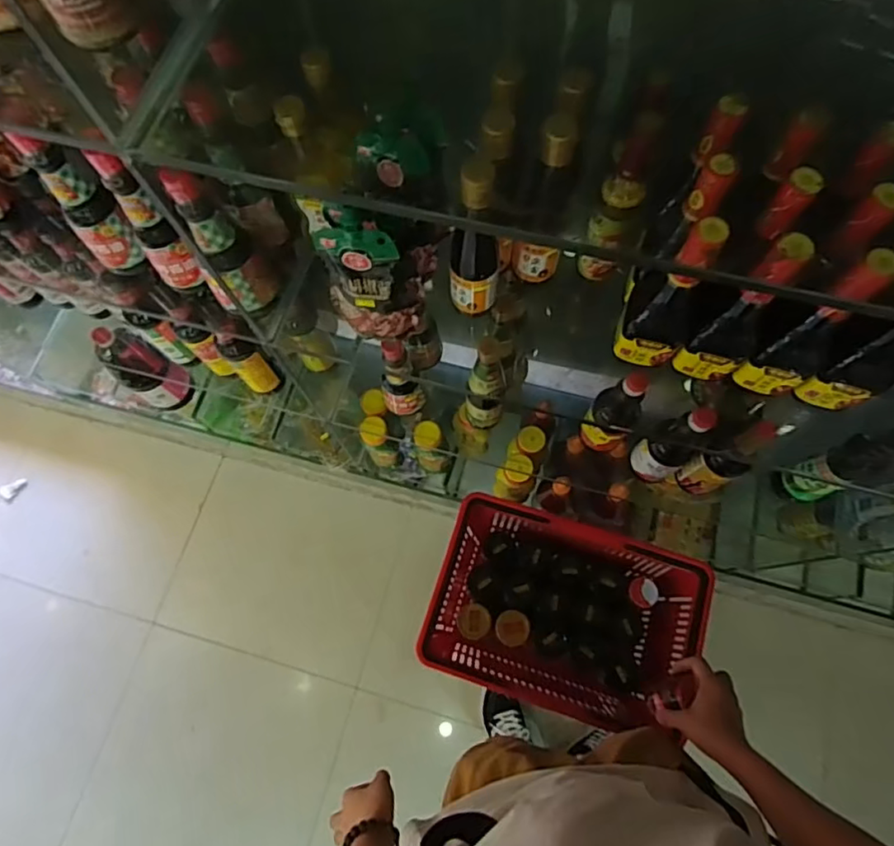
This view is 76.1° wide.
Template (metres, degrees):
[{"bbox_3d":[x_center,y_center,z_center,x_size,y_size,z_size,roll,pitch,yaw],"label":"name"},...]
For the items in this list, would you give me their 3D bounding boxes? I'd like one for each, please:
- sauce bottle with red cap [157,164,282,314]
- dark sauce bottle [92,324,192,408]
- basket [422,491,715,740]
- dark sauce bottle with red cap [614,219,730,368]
[{"bbox_3d":[-0.243,-0.189,0.624,0.065,0.204,0.059,-27,72,-8],"label":"sauce bottle with red cap"},{"bbox_3d":[-0.654,-0.108,1.255,0.111,0.264,0.101,0,71,1],"label":"dark sauce bottle"},{"bbox_3d":[0.224,0.372,1.128,0.481,0.179,0.330,17,72,7],"label":"basket"},{"bbox_3d":[0.227,-0.130,0.583,0.073,0.200,0.059,31,74,11],"label":"dark sauce bottle with red cap"}]

